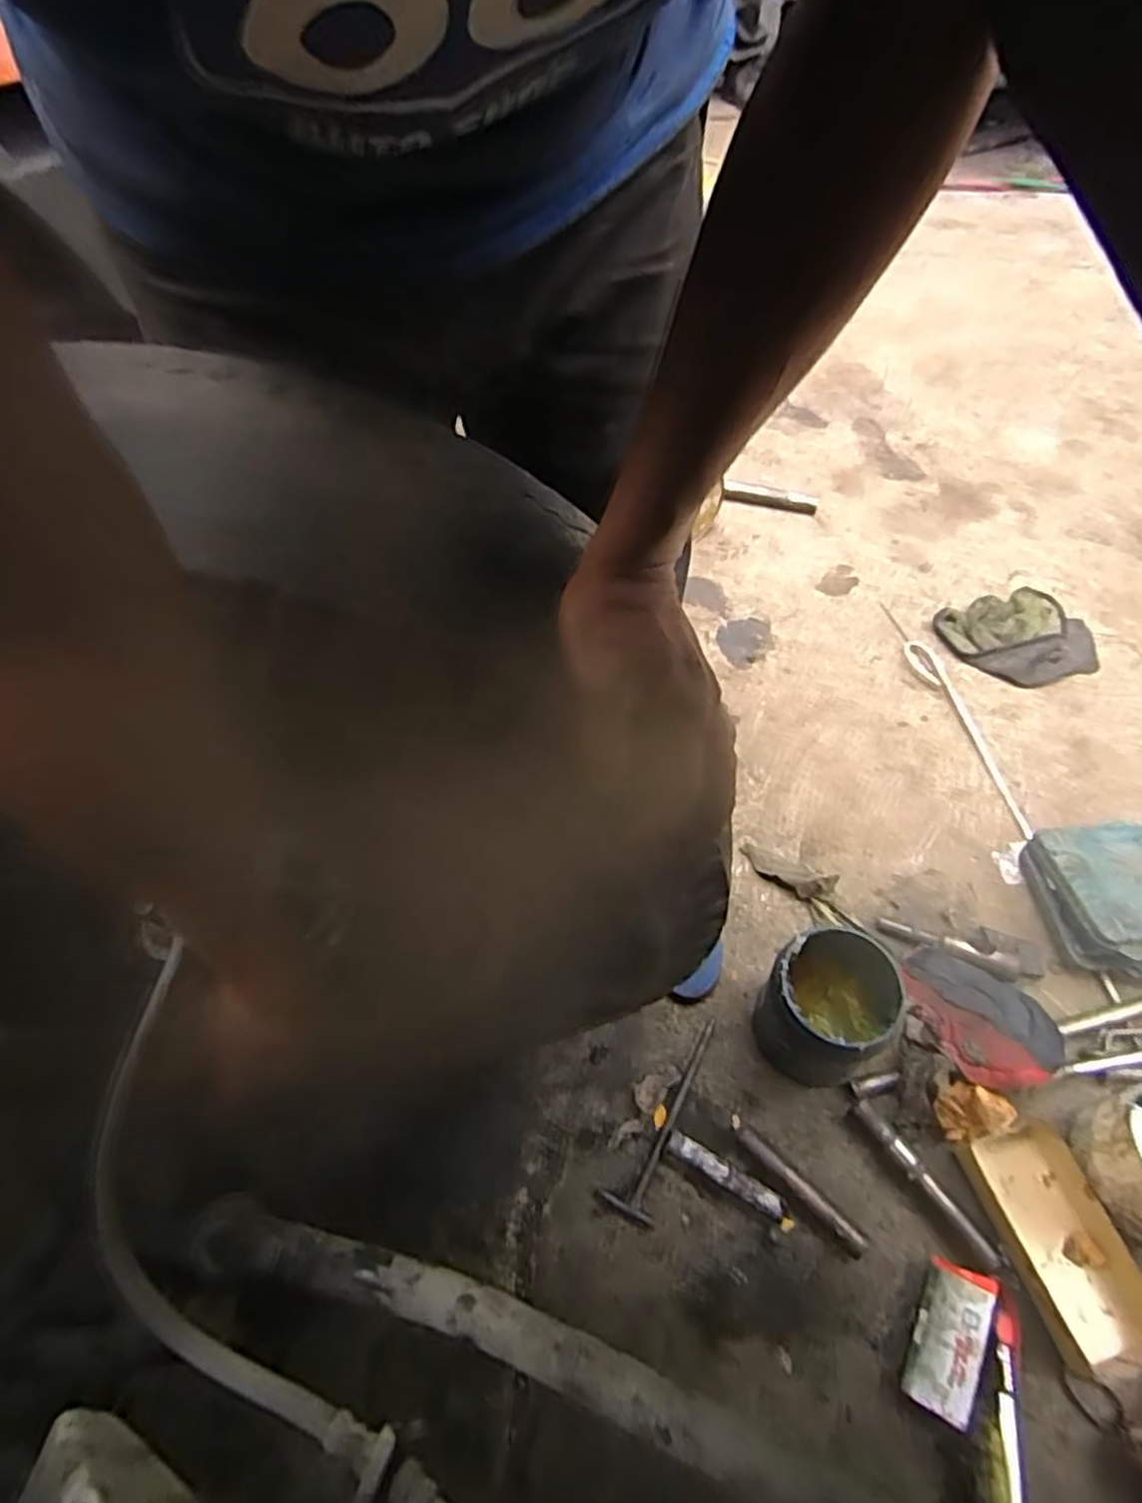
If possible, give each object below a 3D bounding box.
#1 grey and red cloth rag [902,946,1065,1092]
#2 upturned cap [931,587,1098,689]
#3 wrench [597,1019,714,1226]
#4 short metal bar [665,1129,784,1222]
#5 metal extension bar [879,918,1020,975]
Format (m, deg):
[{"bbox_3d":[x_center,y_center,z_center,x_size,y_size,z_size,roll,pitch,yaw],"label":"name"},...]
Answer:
[{"bbox_3d":[0.485,0.323,0.876,0.181,0.056,0.144,25,61,18],"label":"grey and red cloth rag"},{"bbox_3d":[0.743,-0.197,1.218,0.210,0.055,0.193,-16,57,-8],"label":"upturned cap"},{"bbox_3d":[0.121,0.427,0.864,0.059,0.013,0.235,27,62,20],"label":"wrench"},{"bbox_3d":[0.171,0.474,0.820,0.138,0.025,0.025,25,61,19],"label":"short metal bar"},{"bbox_3d":[0.487,0.249,0.948,0.162,0.028,0.032,19,59,15],"label":"metal extension bar"}]

